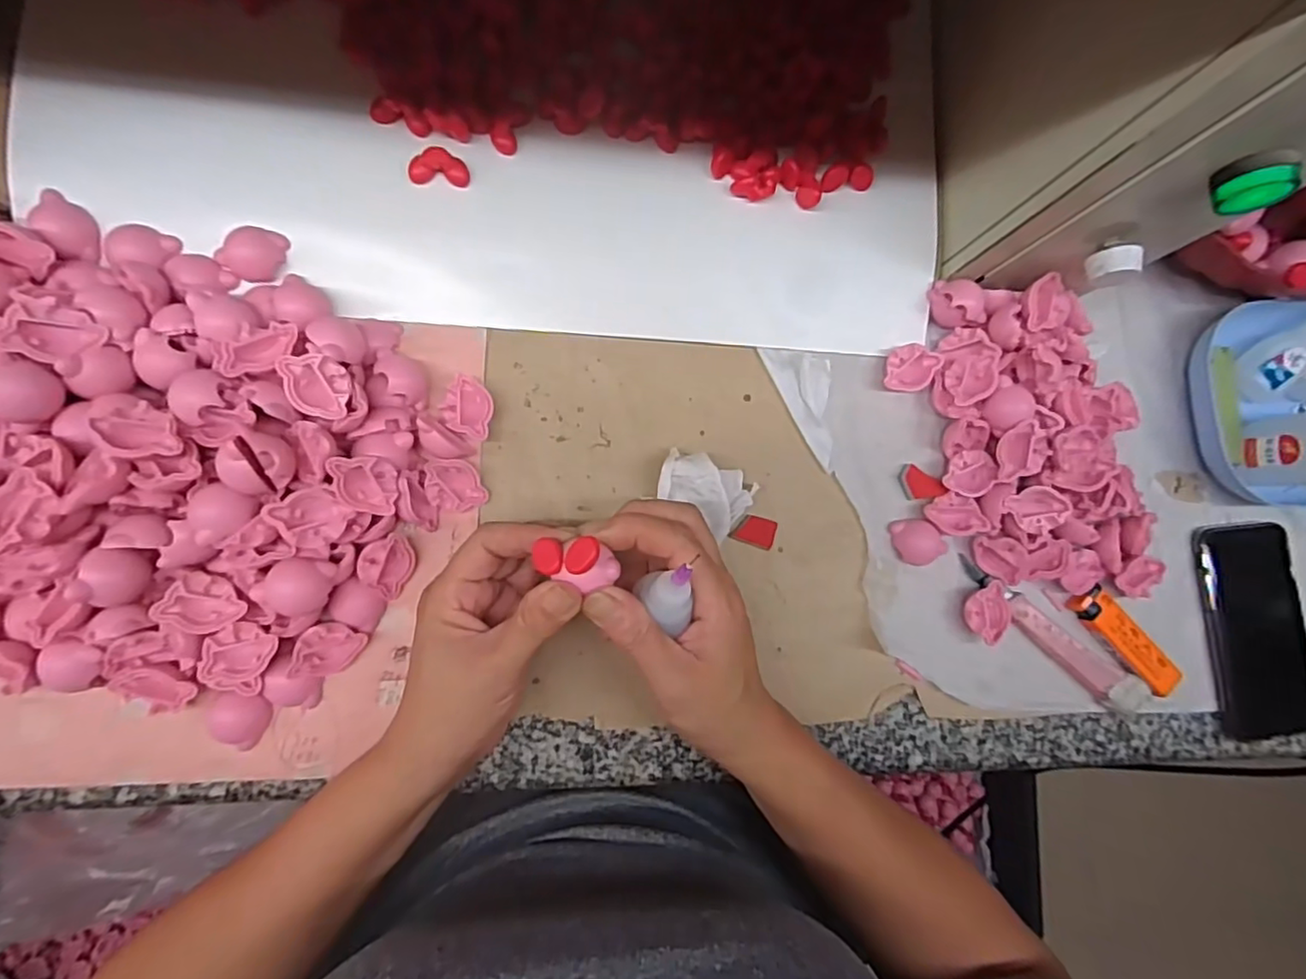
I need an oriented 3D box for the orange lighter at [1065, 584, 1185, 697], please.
[{"bbox_3d":[0.302,0.097,0.385,0.025,0.009,0.080,-41,94,-7],"label":"orange lighter"}]

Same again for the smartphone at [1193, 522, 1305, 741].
[{"bbox_3d":[0.401,0.092,0.400,0.072,0.008,0.140,-7,89,-8],"label":"smartphone"}]

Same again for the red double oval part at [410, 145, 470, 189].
[{"bbox_3d":[-0.119,-0.178,0.337,0.031,0.017,0.014,1,88,-8],"label":"red double oval part"}]

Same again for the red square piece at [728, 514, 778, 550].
[{"bbox_3d":[0.061,0.025,0.365,0.026,0.006,0.017,19,86,-7],"label":"red square piece"}]

